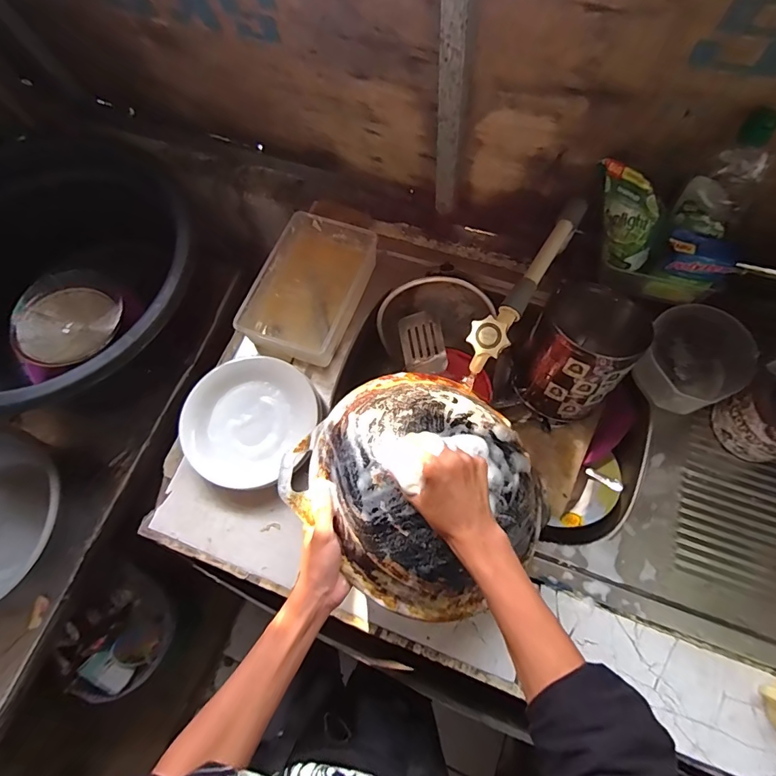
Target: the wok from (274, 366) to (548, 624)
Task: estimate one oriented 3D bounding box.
[{"bbox_3d":[0.047,0.111,0.530,0.264,0.123,0.285,0,70,1],"label":"wok"}]

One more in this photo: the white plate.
[{"bbox_3d":[-0.202,0.049,0.651,0.181,0.041,0.190,0,70,1],"label":"white plate"}]

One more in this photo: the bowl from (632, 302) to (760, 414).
[{"bbox_3d":[0.431,-0.039,0.644,0.134,0.073,0.134,0,70,1],"label":"bowl"}]

